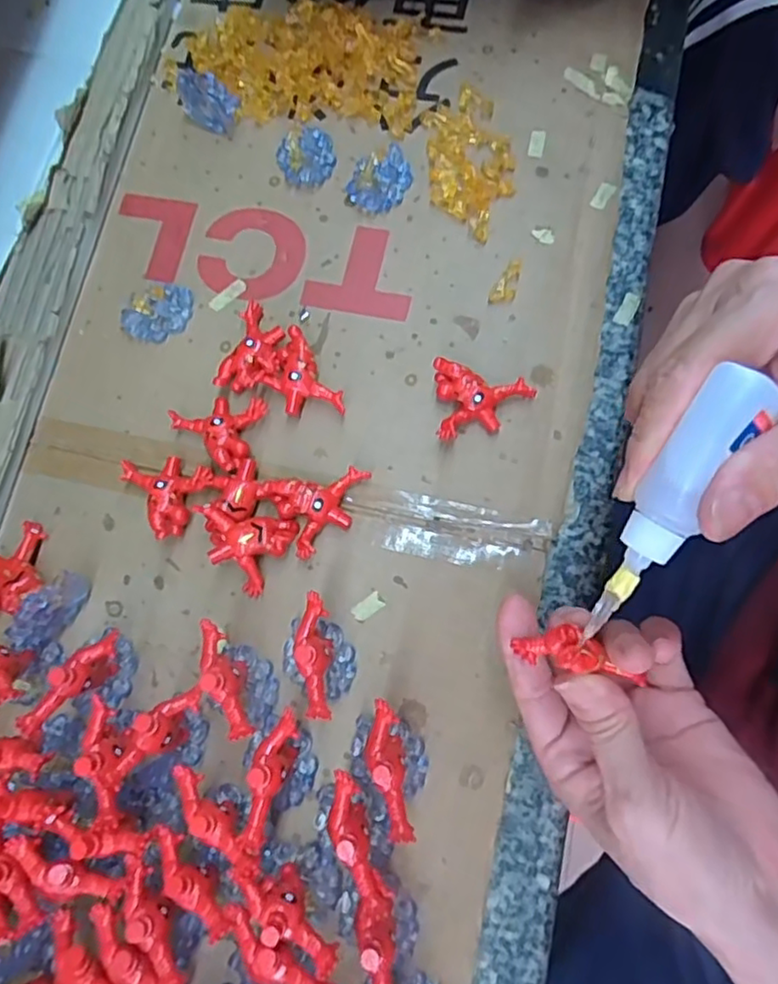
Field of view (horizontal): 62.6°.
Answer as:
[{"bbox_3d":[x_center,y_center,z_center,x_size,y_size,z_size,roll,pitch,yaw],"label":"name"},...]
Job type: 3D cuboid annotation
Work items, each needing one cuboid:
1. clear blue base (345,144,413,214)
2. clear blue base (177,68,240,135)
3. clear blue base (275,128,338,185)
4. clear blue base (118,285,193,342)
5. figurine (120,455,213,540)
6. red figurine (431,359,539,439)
[{"bbox_3d":[-0.004,-0.168,0.344,0.037,0.008,0.029,-34,77,-3],"label":"clear blue base"},{"bbox_3d":[-0.102,-0.217,0.354,0.036,0.031,0.011,29,82,10],"label":"clear blue base"},{"bbox_3d":[-0.045,-0.186,0.354,0.030,0.006,0.034,-28,77,-1],"label":"clear blue base"},{"bbox_3d":[-0.123,-0.094,0.342,0.039,0.007,0.025,-33,77,-2],"label":"clear blue base"},{"bbox_3d":[-0.113,-0.002,0.316,0.045,0.020,0.038,29,82,10],"label":"figurine"},{"bbox_3d":[0.043,-0.040,0.309,0.048,0.017,0.036,12,79,8],"label":"red figurine"}]

